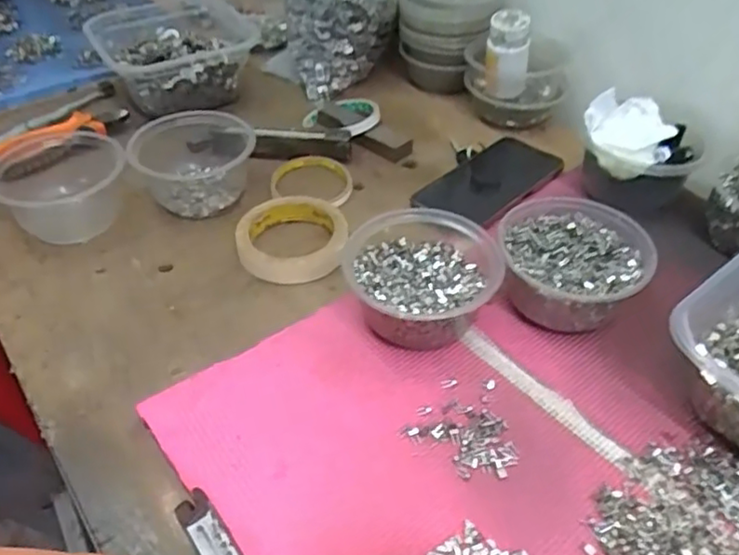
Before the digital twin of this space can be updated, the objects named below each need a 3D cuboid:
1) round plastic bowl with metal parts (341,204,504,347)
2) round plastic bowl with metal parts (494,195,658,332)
[{"bbox_3d":[0.042,0.002,0.499,0.115,0.053,0.121,0,43,0],"label":"round plastic bowl with metal parts"},{"bbox_3d":[0.158,-0.011,0.511,0.109,0.054,0.112,0,43,0],"label":"round plastic bowl with metal parts"}]

